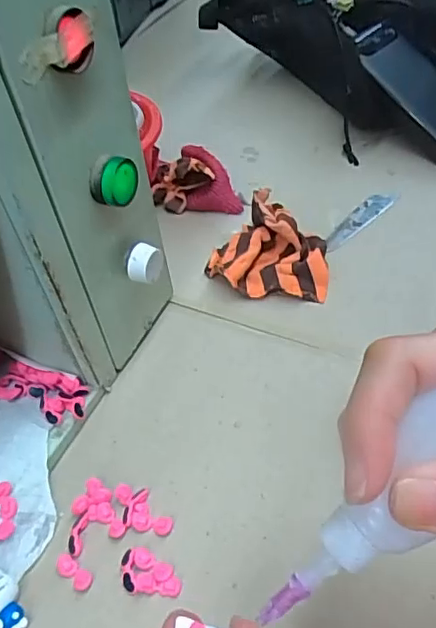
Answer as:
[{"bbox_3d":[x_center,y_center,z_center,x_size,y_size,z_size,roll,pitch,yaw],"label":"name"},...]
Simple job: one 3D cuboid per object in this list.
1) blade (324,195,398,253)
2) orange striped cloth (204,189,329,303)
[{"bbox_3d":[0.125,-0.087,0.513,0.097,0.004,0.025,-35,57,-26],"label":"blade"},{"bbox_3d":[0.049,-0.057,0.473,0.097,0.033,0.097,19,51,16],"label":"orange striped cloth"}]

